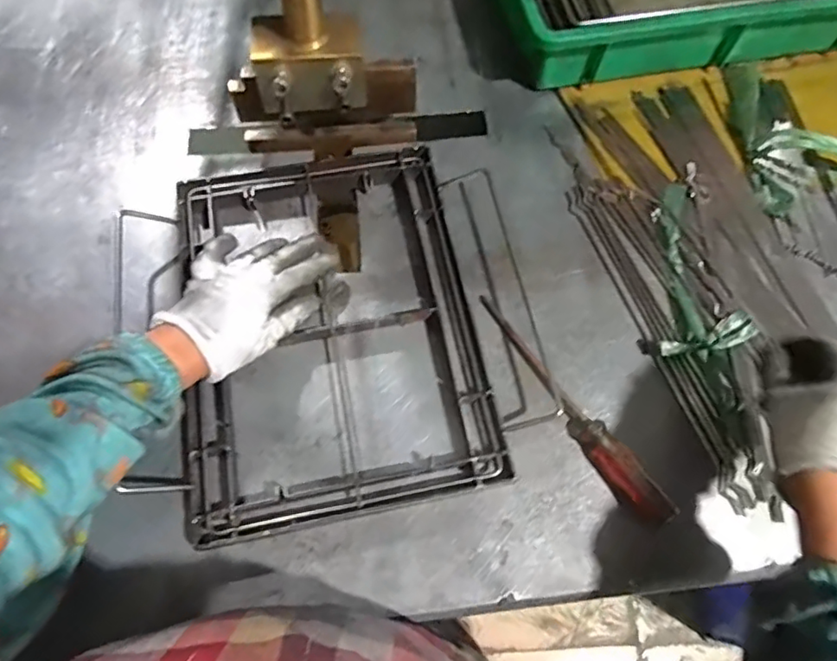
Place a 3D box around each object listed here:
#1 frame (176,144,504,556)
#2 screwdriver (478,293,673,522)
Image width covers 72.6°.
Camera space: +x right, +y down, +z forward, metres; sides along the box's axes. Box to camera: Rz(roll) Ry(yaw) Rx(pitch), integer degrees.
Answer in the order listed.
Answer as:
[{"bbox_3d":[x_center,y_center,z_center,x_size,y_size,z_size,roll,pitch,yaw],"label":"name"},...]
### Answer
[{"bbox_3d":[-0.076,-0.009,0.491,0.243,0.020,0.324,-11,66,-5],"label":"frame"},{"bbox_3d":[0.119,0.059,0.462,0.024,0.023,0.223,-33,70,-14],"label":"screwdriver"}]

